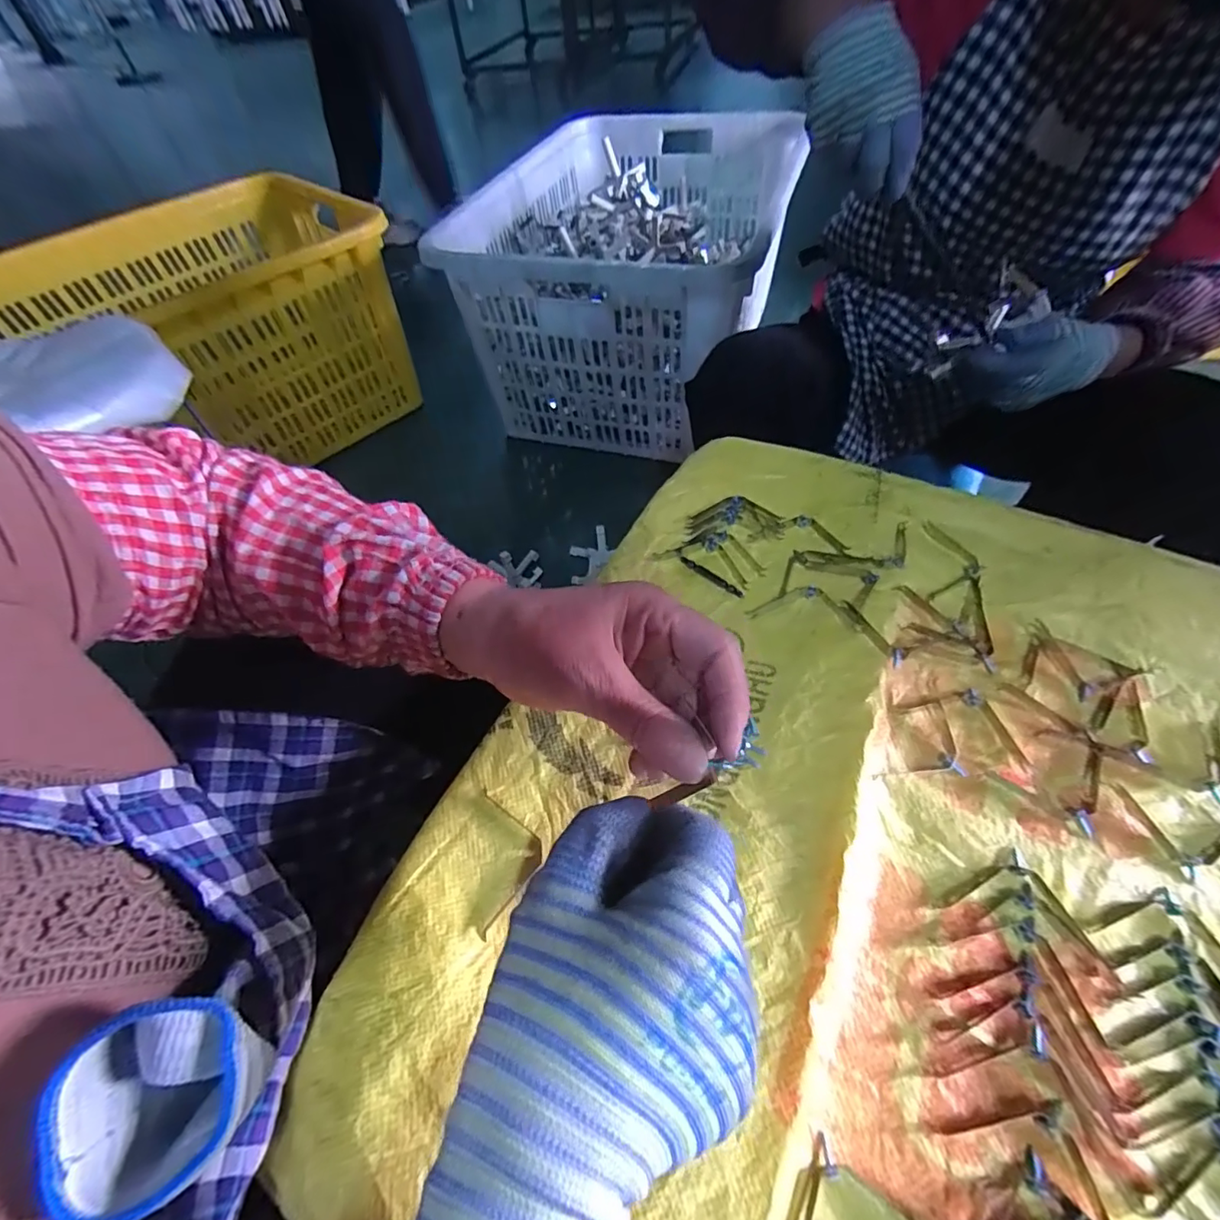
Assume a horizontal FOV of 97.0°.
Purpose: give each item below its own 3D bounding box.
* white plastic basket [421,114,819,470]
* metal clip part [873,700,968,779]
[{"bbox_3d":[0.055,-0.742,1.193,0.569,0.381,0.810,10,56,13],"label":"white plastic basket"},{"bbox_3d":[0.204,0.093,0.340,0.076,0.006,0.036,-39,60,-20],"label":"metal clip part"}]

